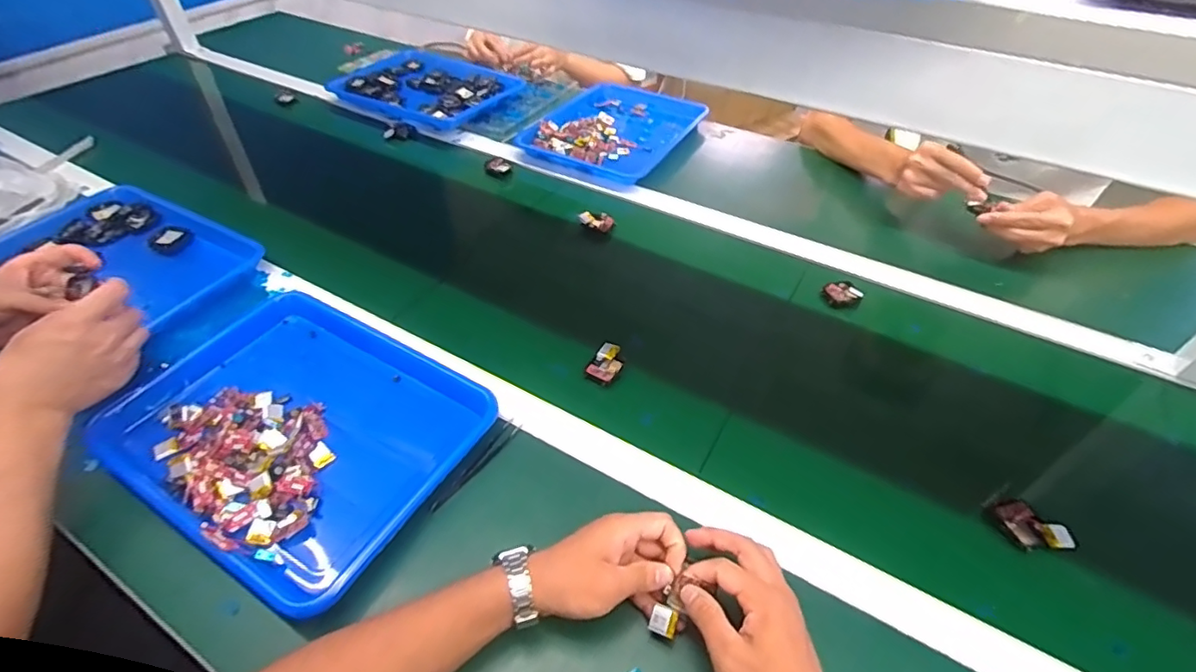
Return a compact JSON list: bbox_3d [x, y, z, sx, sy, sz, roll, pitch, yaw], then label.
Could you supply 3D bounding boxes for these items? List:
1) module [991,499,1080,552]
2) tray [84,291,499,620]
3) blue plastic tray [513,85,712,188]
[{"bbox_3d":[0.395,0.176,0.509,0.042,0.012,0.058,-26,51,-23],"label":"module"},{"bbox_3d":[-0.300,0.094,0.565,0.337,0.048,0.253,23,50,21],"label":"tray"},{"bbox_3d":[0.036,-0.395,1.050,0.259,0.027,0.347,23,50,21],"label":"blue plastic tray"}]

